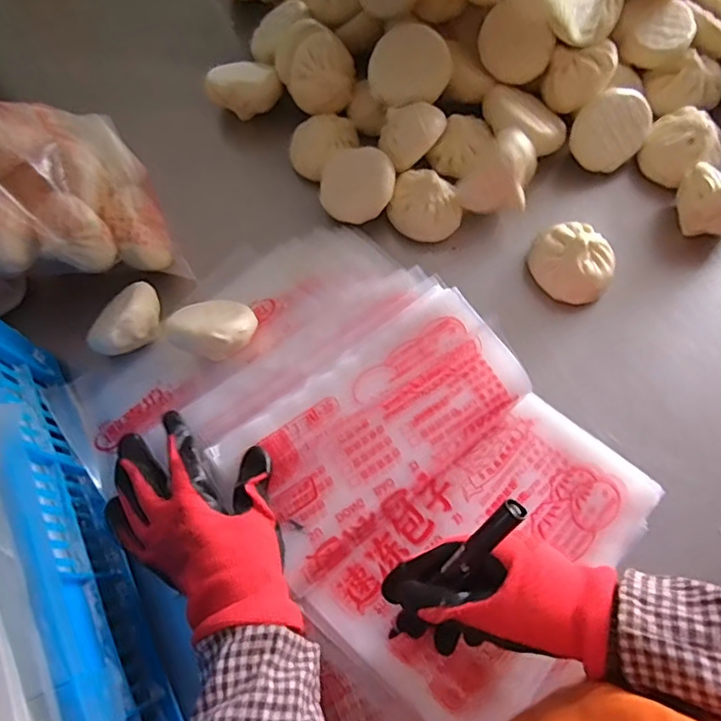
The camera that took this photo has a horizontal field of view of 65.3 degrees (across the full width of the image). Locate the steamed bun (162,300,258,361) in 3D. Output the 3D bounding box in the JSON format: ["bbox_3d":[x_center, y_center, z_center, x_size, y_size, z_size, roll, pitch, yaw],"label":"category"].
[{"bbox_3d":[-0.131,-0.030,0.504,0.072,0.049,0.056,13,70,7],"label":"steamed bun"}]

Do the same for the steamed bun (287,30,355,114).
[{"bbox_3d":[-0.042,-0.305,0.595,0.075,0.052,0.060,-6,69,0],"label":"steamed bun"}]

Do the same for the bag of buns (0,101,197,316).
[{"bbox_3d":[-0.309,-0.140,0.497,0.294,0.117,0.192,3,100,-30],"label":"bag of buns"}]

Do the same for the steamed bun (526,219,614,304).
[{"bbox_3d":[0.198,-0.090,0.524,0.062,0.042,0.076,-24,70,-7],"label":"steamed bun"}]

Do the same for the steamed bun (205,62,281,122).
[{"bbox_3d":[-0.127,-0.299,0.614,0.071,0.035,0.061,-32,111,7],"label":"steamed bun"}]

